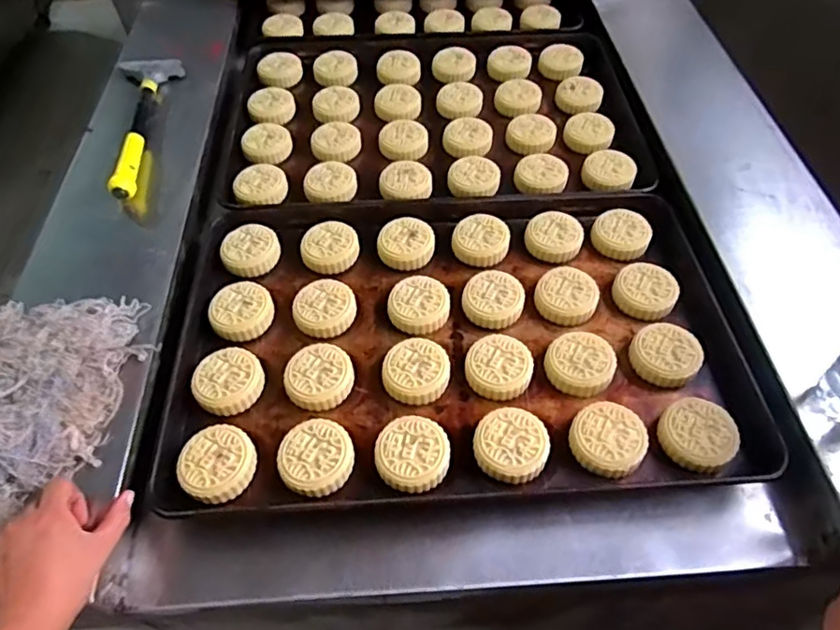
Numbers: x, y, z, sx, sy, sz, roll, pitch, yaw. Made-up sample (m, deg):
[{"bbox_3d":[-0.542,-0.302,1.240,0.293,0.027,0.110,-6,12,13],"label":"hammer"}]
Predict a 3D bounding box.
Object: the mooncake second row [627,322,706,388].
[{"bbox_3d":[0.264,0.042,0.629,0.071,0.032,0.066,19,45,22],"label":"mooncake second row"}]

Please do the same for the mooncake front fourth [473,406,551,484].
[{"bbox_3d":[0.088,0.124,0.562,0.069,0.024,0.065,-1,41,1],"label":"mooncake front fourth"}]

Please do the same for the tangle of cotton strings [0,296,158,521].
[{"bbox_3d":[-0.373,0.070,0.573,0.149,0.079,0.235,10,42,12],"label":"tangle of cotton strings"}]

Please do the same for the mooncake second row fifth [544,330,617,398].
[{"bbox_3d":[0.171,0.052,0.624,0.069,0.032,0.064,16,44,18],"label":"mooncake second row fifth"}]

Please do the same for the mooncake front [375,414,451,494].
[{"bbox_3d":[-0.007,0.132,0.562,0.068,0.026,0.066,-3,41,-3],"label":"mooncake front"}]

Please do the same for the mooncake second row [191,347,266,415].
[{"bbox_3d":[-0.202,0.068,0.615,0.070,0.029,0.066,-1,41,1],"label":"mooncake second row"}]

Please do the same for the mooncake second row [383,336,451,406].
[{"bbox_3d":[-0.003,0.059,0.622,0.068,0.030,0.066,-1,41,0],"label":"mooncake second row"}]

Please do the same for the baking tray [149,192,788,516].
[{"bbox_3d":[0.034,0.017,0.656,0.591,0.044,0.388,-3,53,-1],"label":"baking tray"}]

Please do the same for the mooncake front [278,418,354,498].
[{"bbox_3d":[-0.099,0.135,0.560,0.066,0.026,0.070,-11,42,-11],"label":"mooncake front"}]

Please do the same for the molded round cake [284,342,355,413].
[{"bbox_3d":[-0.107,0.065,0.620,0.068,0.031,0.068,-1,41,1],"label":"molded round cake"}]

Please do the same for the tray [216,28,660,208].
[{"bbox_3d":[0.018,-0.315,0.908,0.607,0.049,0.445,-3,54,-2],"label":"tray"}]

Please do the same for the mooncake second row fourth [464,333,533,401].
[{"bbox_3d":[0.085,0.055,0.626,0.068,0.029,0.066,9,42,12],"label":"mooncake second row fourth"}]

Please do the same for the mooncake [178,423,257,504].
[{"bbox_3d":[-0.195,0.141,0.560,0.067,0.028,0.068,-1,41,1],"label":"mooncake"}]

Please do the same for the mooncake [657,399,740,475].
[{"bbox_3d":[0.269,0.116,0.567,0.069,0.022,0.069,-5,57,8],"label":"mooncake"}]

